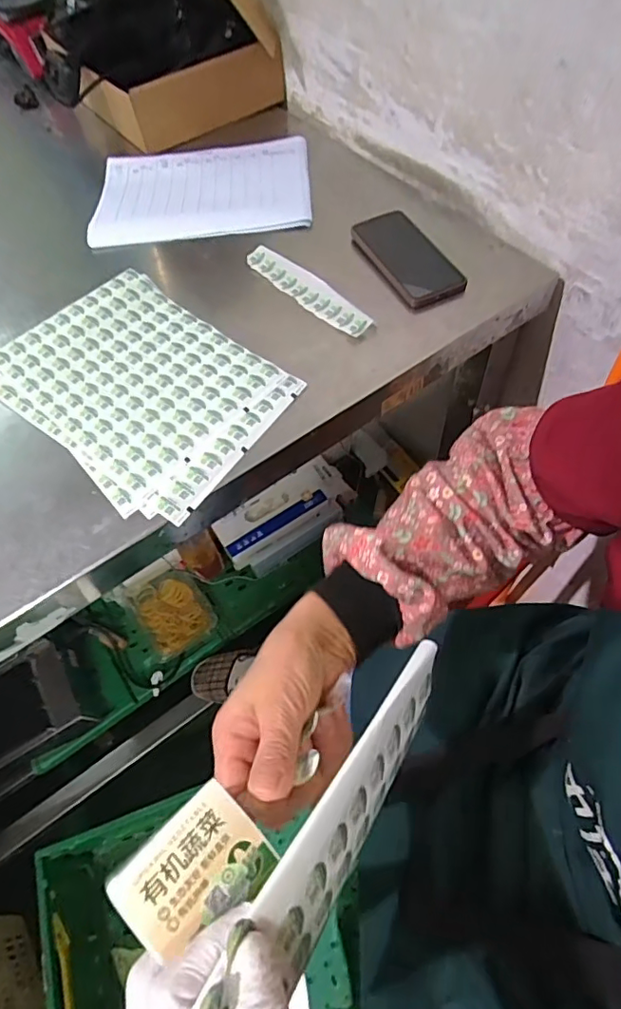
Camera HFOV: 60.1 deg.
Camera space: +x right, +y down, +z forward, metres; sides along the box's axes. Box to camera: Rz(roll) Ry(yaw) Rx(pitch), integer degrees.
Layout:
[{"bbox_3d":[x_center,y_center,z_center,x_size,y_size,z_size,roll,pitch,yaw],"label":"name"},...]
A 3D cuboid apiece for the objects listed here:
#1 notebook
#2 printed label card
[{"bbox_3d":[-0.154,-0.446,0.761,0.300,0.024,0.206,-2,58,4],"label":"notebook"},{"bbox_3d":[-0.049,0.158,0.232,0.048,0.012,0.058,43,55,11],"label":"printed label card"}]

